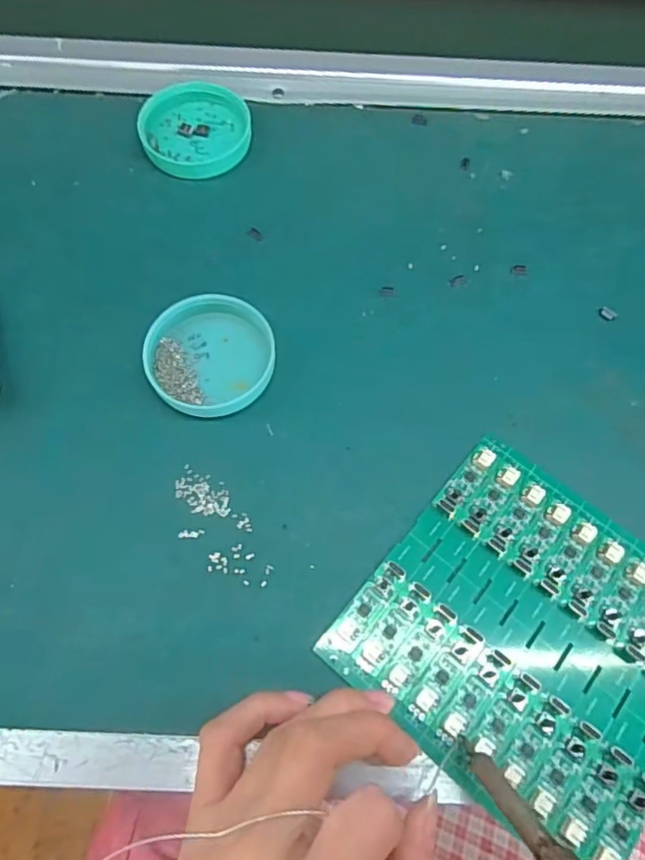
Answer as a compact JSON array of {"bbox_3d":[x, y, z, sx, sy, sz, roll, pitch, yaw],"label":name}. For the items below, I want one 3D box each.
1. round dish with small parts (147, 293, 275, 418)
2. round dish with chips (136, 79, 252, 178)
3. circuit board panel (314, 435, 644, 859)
[{"bbox_3d":[-0.057,-0.042,0.305,0.062,0.013,0.070,8,68,2],"label":"round dish with small parts"},{"bbox_3d":[-0.079,-0.189,0.363,0.065,0.012,0.067,0,68,-1],"label":"round dish with chips"},{"bbox_3d":[0.095,0.089,0.256,0.140,0.006,0.134,38,71,15],"label":"circuit board panel"}]

